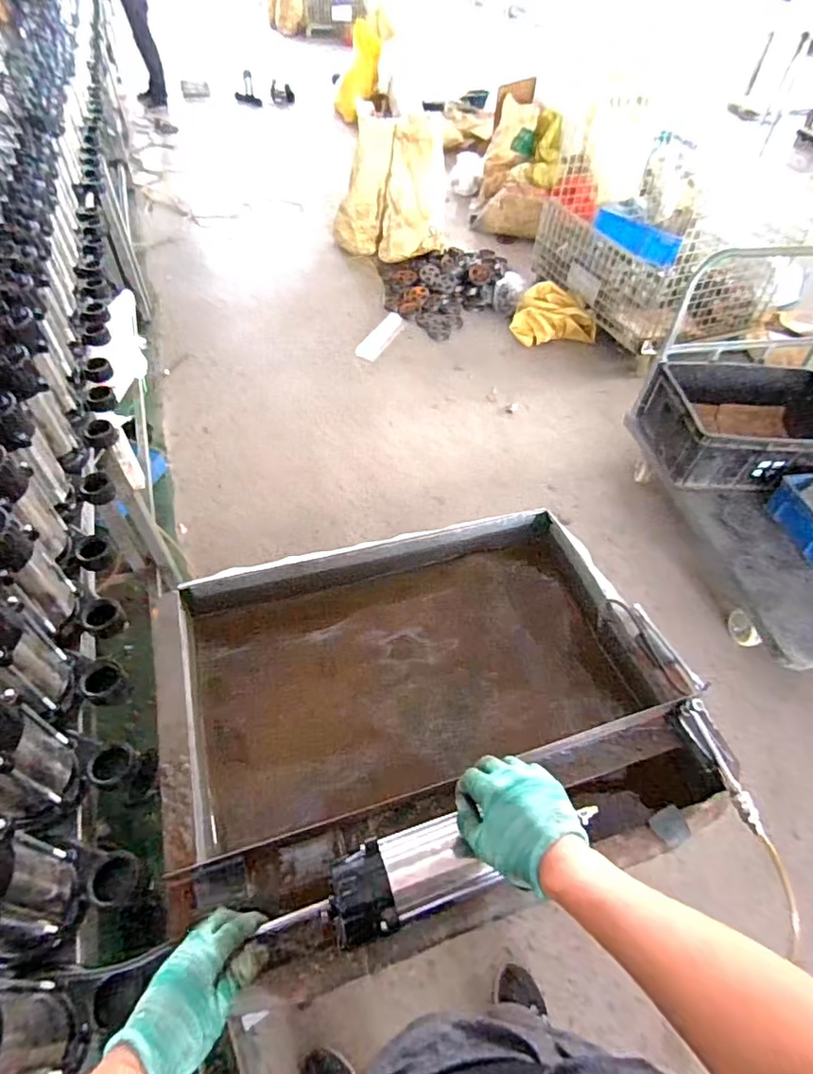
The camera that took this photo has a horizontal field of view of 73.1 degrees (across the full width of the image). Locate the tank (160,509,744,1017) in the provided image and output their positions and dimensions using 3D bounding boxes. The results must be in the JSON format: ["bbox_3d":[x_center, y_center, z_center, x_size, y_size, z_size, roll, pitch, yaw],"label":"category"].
[{"bbox_3d":[0.029,0.280,0.897,0.750,0.228,0.590,-11,53,-12],"label":"tank"}]

